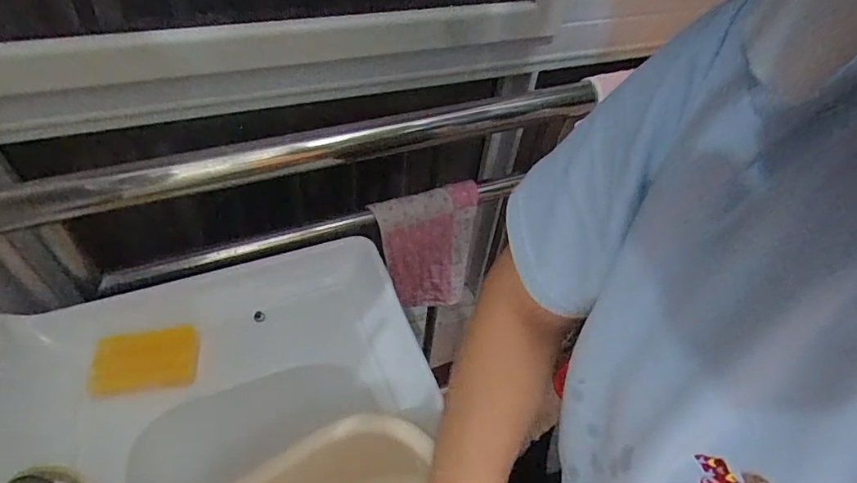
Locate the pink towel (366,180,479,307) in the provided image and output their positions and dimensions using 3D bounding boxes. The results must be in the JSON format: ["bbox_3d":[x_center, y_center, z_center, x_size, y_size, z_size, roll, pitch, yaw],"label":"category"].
[{"bbox_3d":[-0.009,0.018,0.851,0.171,0.247,0.055,-10,50,-15],"label":"pink towel"}]

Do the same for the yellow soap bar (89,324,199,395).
[{"bbox_3d":[-0.334,0.138,0.580,0.106,0.026,0.070,-7,50,-12],"label":"yellow soap bar"}]

